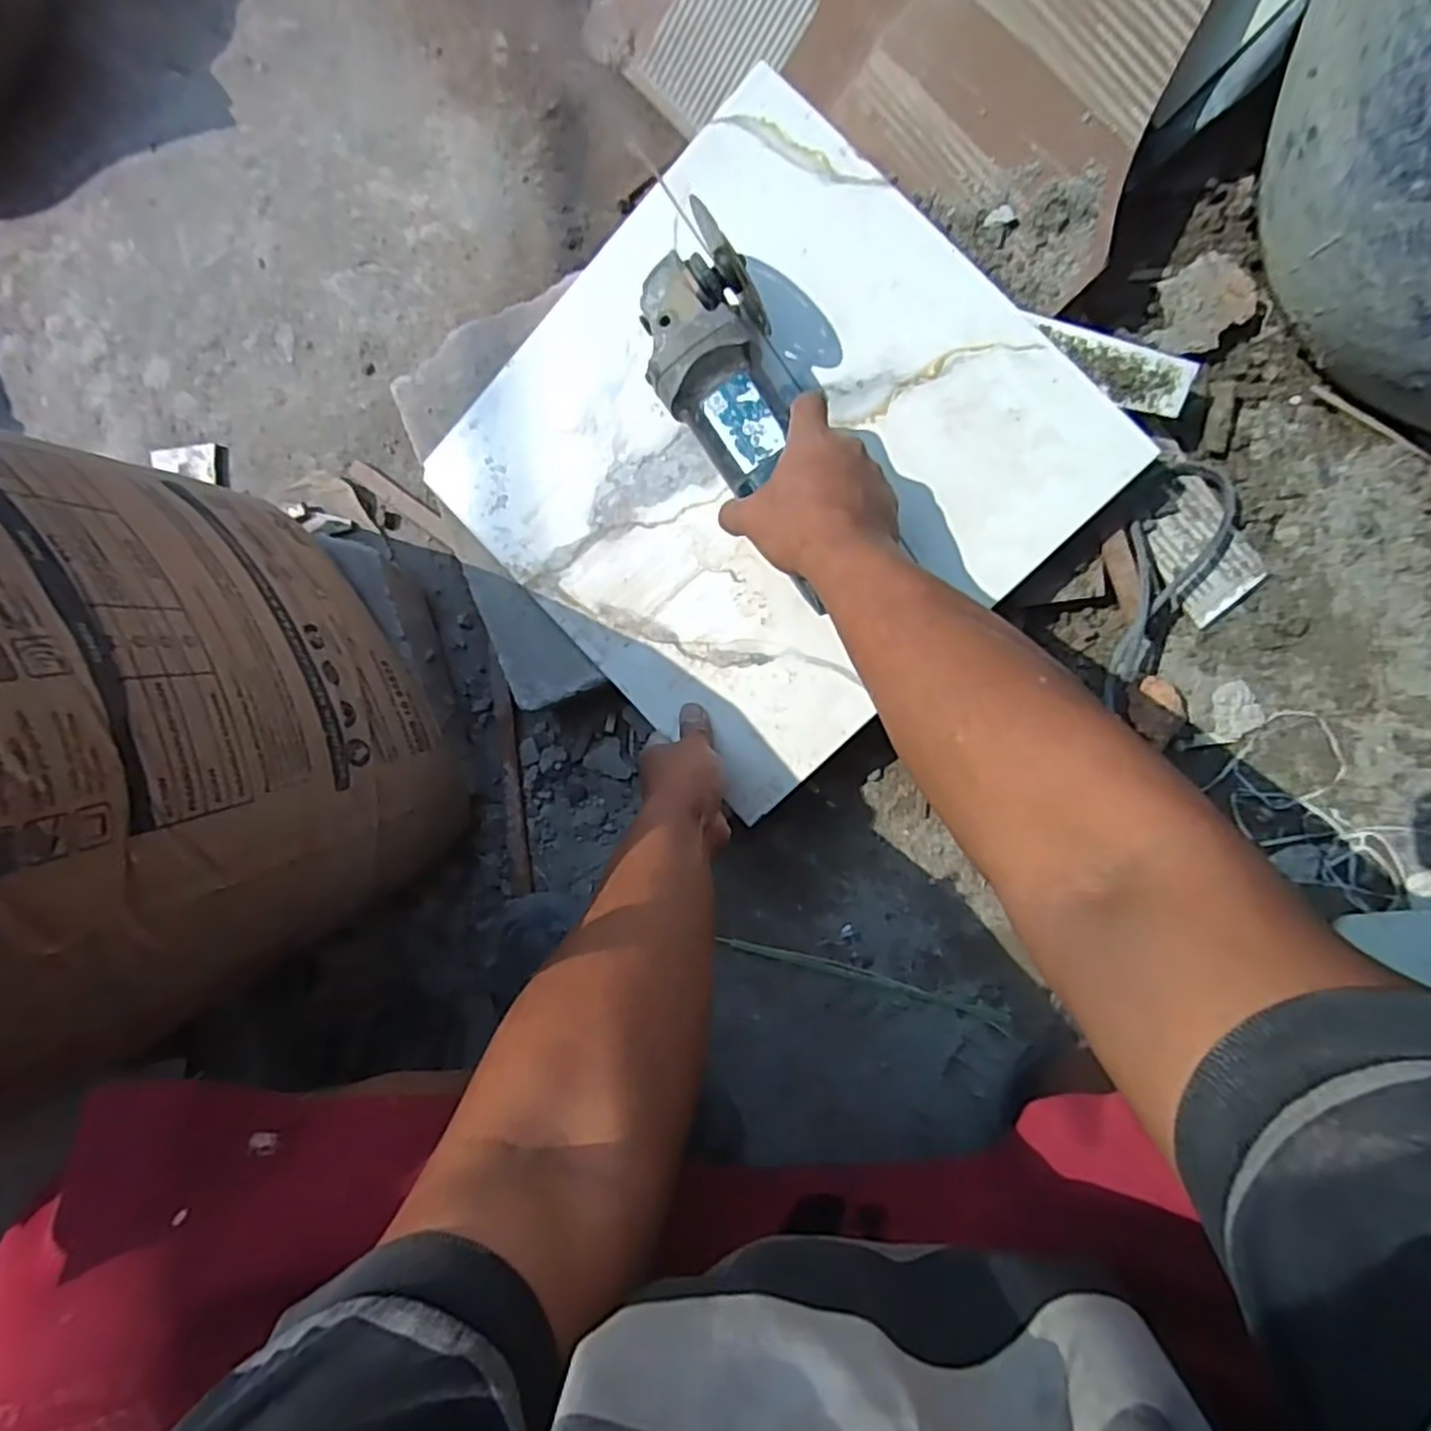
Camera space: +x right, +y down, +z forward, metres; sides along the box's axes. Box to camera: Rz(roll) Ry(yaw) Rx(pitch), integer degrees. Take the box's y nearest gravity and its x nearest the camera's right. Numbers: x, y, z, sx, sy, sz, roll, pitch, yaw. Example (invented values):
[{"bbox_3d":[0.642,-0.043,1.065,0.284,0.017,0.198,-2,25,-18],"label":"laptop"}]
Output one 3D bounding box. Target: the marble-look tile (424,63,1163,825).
[{"bbox_3d":[0.034,-0.190,0.561,0.391,0.009,0.386,-44,88,11],"label":"marble-look tile"}]

